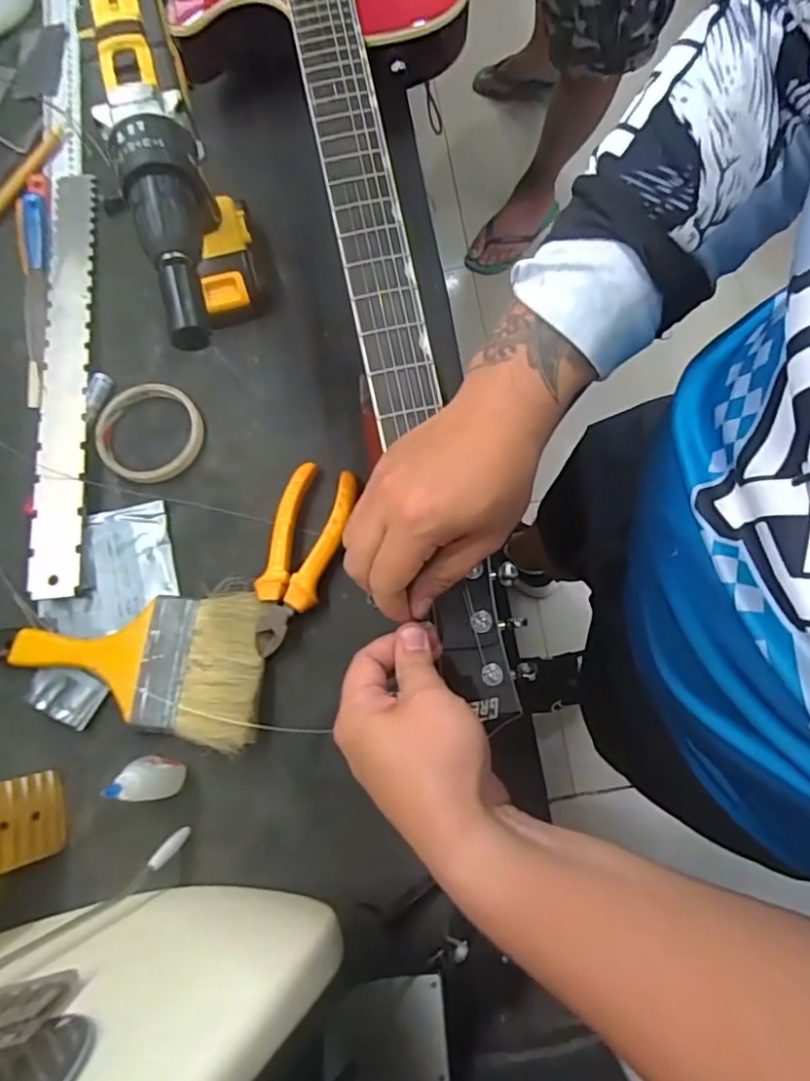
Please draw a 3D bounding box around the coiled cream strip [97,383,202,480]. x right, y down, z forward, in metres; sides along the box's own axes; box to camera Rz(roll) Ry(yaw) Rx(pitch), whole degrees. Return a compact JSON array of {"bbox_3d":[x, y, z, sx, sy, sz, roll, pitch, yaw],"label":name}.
[{"bbox_3d":[-0.215,-0.092,0.502,0.086,0.008,0.086,-3,76,1],"label":"coiled cream strip"}]

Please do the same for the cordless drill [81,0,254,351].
[{"bbox_3d":[-0.142,-0.204,0.428,0.065,0.202,0.229,-20,77,-3],"label":"cordless drill"}]

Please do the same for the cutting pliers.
[{"bbox_3d":[-0.083,0.013,0.467,0.052,0.025,0.149,17,78,5],"label":"cutting pliers"}]

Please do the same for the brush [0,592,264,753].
[{"bbox_3d":[-0.209,0.099,0.445,0.205,0.024,0.108,-4,76,0],"label":"brush"}]

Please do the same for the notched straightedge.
[{"bbox_3d":[-0.291,-0.151,0.510,0.040,0.006,0.403,-6,73,-6],"label":"notched straightedge"}]

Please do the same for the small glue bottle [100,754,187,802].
[{"bbox_3d":[-0.172,0.160,0.401,0.024,0.081,0.028,-15,77,-2],"label":"small glue bottle"}]

